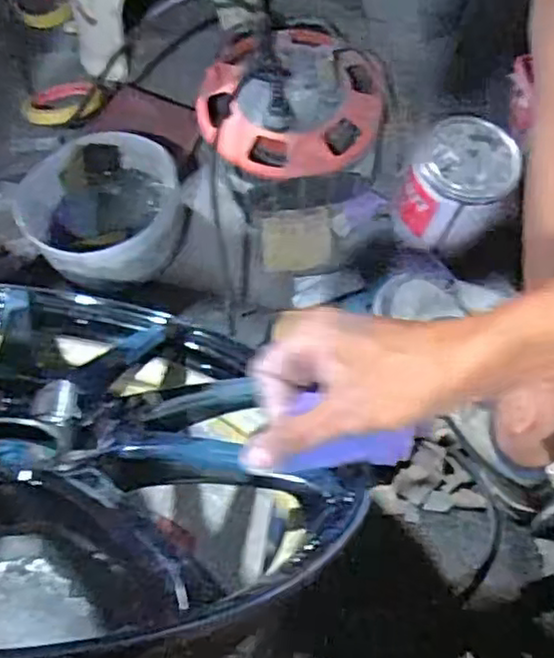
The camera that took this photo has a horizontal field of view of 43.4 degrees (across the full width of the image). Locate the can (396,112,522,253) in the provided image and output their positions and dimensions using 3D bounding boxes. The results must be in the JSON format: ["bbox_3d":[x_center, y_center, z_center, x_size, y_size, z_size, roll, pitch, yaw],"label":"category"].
[{"bbox_3d":[0.186,-0.145,0.738,0.104,0.113,0.112,31,71,13],"label":"can"}]

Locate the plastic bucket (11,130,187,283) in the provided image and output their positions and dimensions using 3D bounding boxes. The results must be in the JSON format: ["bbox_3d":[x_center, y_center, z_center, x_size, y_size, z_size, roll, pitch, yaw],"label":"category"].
[{"bbox_3d":[-0.182,-0.120,0.741,0.160,0.094,0.149,-1,67,1],"label":"plastic bucket"}]

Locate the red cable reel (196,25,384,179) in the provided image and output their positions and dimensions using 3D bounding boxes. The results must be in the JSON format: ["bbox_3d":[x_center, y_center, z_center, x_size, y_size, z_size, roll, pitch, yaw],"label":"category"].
[{"bbox_3d":[0.015,-0.259,0.768,0.194,0.092,0.205,-1,67,1],"label":"red cable reel"}]

